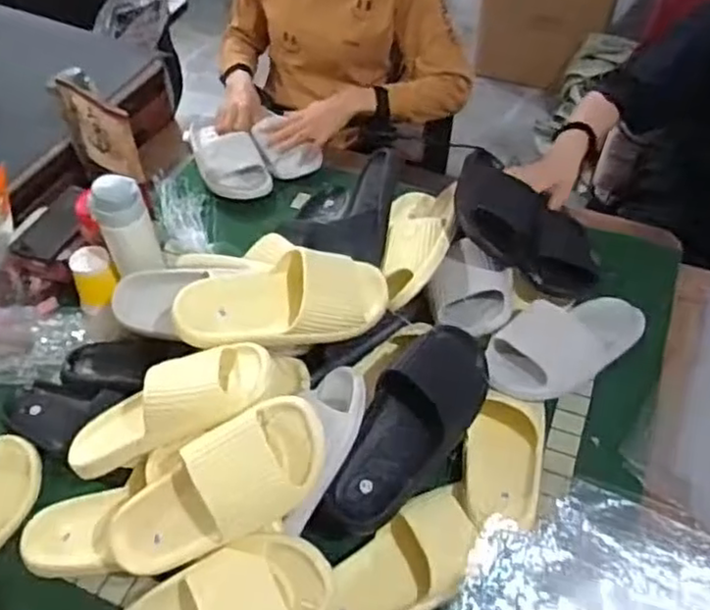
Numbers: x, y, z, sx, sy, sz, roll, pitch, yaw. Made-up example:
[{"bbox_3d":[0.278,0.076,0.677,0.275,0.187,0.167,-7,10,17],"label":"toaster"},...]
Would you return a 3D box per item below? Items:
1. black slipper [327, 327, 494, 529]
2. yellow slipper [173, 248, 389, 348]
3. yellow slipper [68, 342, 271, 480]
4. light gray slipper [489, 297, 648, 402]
[{"bbox_3d":[0.061,0.134,0.766,0.103,0.071,0.268,29,71,22],"label":"black slipper"},{"bbox_3d":[-0.083,-0.005,0.819,0.255,0.070,0.113,-6,51,-4],"label":"yellow slipper"},{"bbox_3d":[-0.214,0.108,0.737,0.245,0.075,0.089,-29,49,16],"label":"yellow slipper"},{"bbox_3d":[0.282,0.044,0.880,0.261,0.071,0.107,-23,54,-17],"label":"light gray slipper"}]

